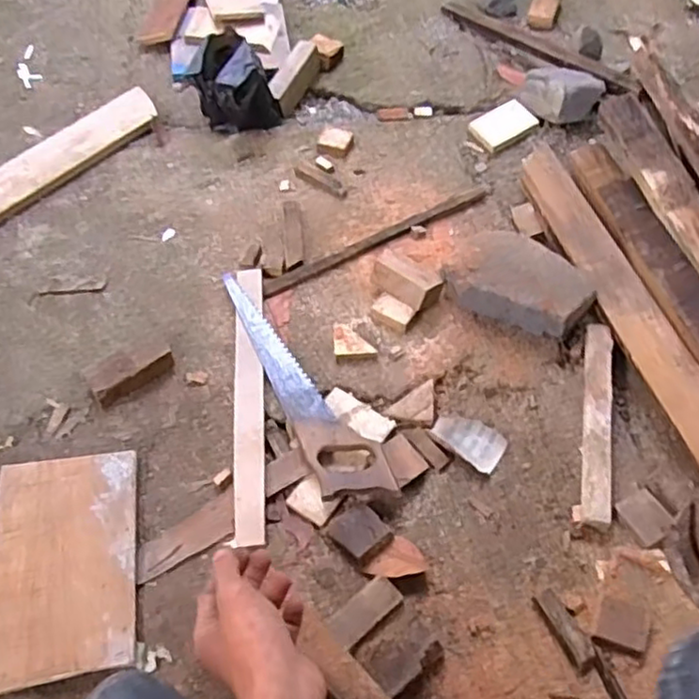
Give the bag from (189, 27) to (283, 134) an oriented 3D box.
[{"bbox_3d":[-0.207,-0.481,1.255,0.141,0.142,0.122,-7,55,-4],"label":"bag"}]

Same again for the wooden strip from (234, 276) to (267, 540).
[{"bbox_3d":[-0.140,0.059,0.953,0.041,0.011,0.425,-9,57,5],"label":"wooden strip"}]

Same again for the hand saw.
[{"bbox_3d":[-0.065,0.037,0.969,0.095,0.027,0.410,-21,57,-13],"label":"hand saw"}]

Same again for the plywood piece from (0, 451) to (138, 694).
[{"bbox_3d":[-0.346,0.251,0.819,0.172,0.013,0.264,-9,55,-5],"label":"plywood piece"}]

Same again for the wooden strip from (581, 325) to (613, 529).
[{"bbox_3d":[0.332,0.091,0.917,0.034,0.036,0.299,9,56,8],"label":"wooden strip"}]

